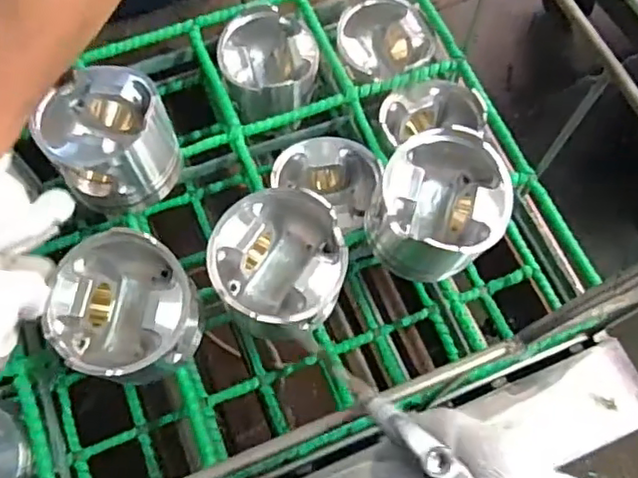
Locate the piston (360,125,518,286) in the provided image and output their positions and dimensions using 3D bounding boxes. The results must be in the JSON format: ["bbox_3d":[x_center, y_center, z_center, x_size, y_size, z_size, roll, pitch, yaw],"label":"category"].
[{"bbox_3d":[0.107,-0.025,0.552,0.106,0.105,0.106,33,72,13],"label":"piston"}]

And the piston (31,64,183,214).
[{"bbox_3d":[-0.192,-0.095,0.568,0.107,0.085,0.108,0,68,0],"label":"piston"}]

